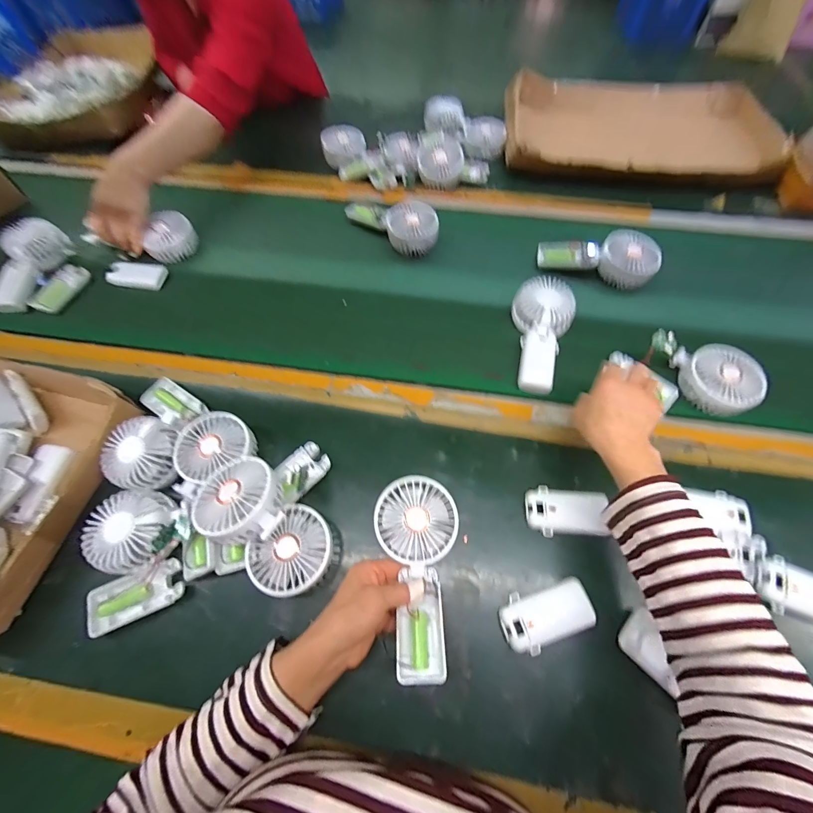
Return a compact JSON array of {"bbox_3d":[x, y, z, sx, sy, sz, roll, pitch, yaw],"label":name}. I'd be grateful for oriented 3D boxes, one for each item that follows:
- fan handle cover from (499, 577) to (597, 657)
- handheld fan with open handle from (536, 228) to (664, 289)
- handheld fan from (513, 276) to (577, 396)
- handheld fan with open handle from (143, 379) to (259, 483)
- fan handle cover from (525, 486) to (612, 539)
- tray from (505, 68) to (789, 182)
[{"bbox_3d":[0.145,0.216,0.371,0.095,0.012,0.050,-16,62,-9],"label":"fan handle cover"},{"bbox_3d":[0.316,-0.252,0.590,0.179,0.050,0.073,19,63,11],"label":"handheld fan with open handle"},{"bbox_3d":[0.185,-0.108,0.514,0.093,0.046,0.181,19,63,11],"label":"handheld fan"},{"bbox_3d":[-0.274,0.027,0.455,0.190,0.043,0.086,28,64,27],"label":"handheld fan with open handle"},{"bbox_3d":[0.185,0.122,0.415,0.088,0.016,0.052,6,61,4],"label":"fan handle cover"},{"bbox_3d":[0.489,-0.609,0.766,0.546,0.052,0.343,1,61,1],"label":"tray"}]

